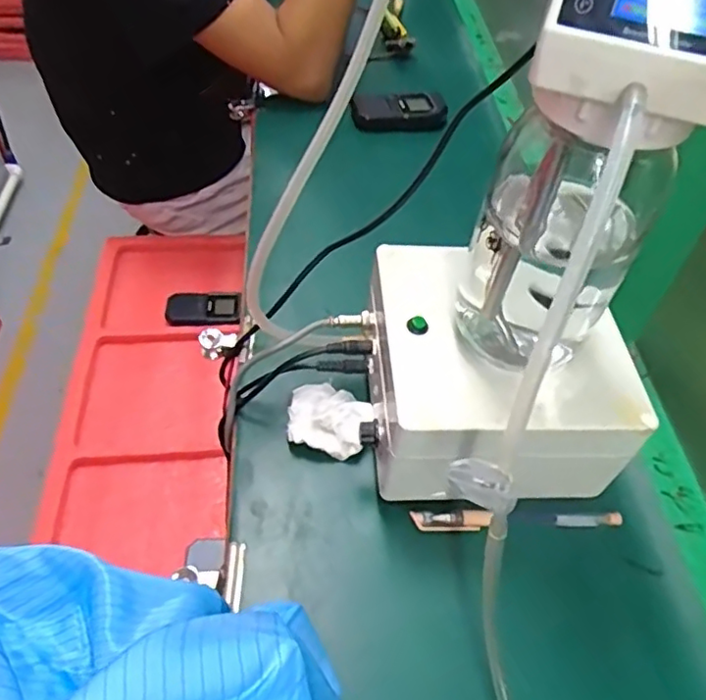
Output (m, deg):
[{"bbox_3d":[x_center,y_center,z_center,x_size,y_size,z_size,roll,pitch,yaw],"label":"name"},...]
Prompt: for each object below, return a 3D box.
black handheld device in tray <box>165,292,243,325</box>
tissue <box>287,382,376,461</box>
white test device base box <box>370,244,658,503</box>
[{"bbox_3d":[-0.207,-0.059,0.859,0.102,0.015,0.056,1,50,-4],"label":"black handheld device in tray"},{"bbox_3d":[-0.018,0.051,0.465,0.063,0.030,0.054,12,50,6],"label":"tissue"},{"bbox_3d":[0.096,0.022,0.441,0.160,0.111,0.157,0,50,-4],"label":"white test device base box"}]

